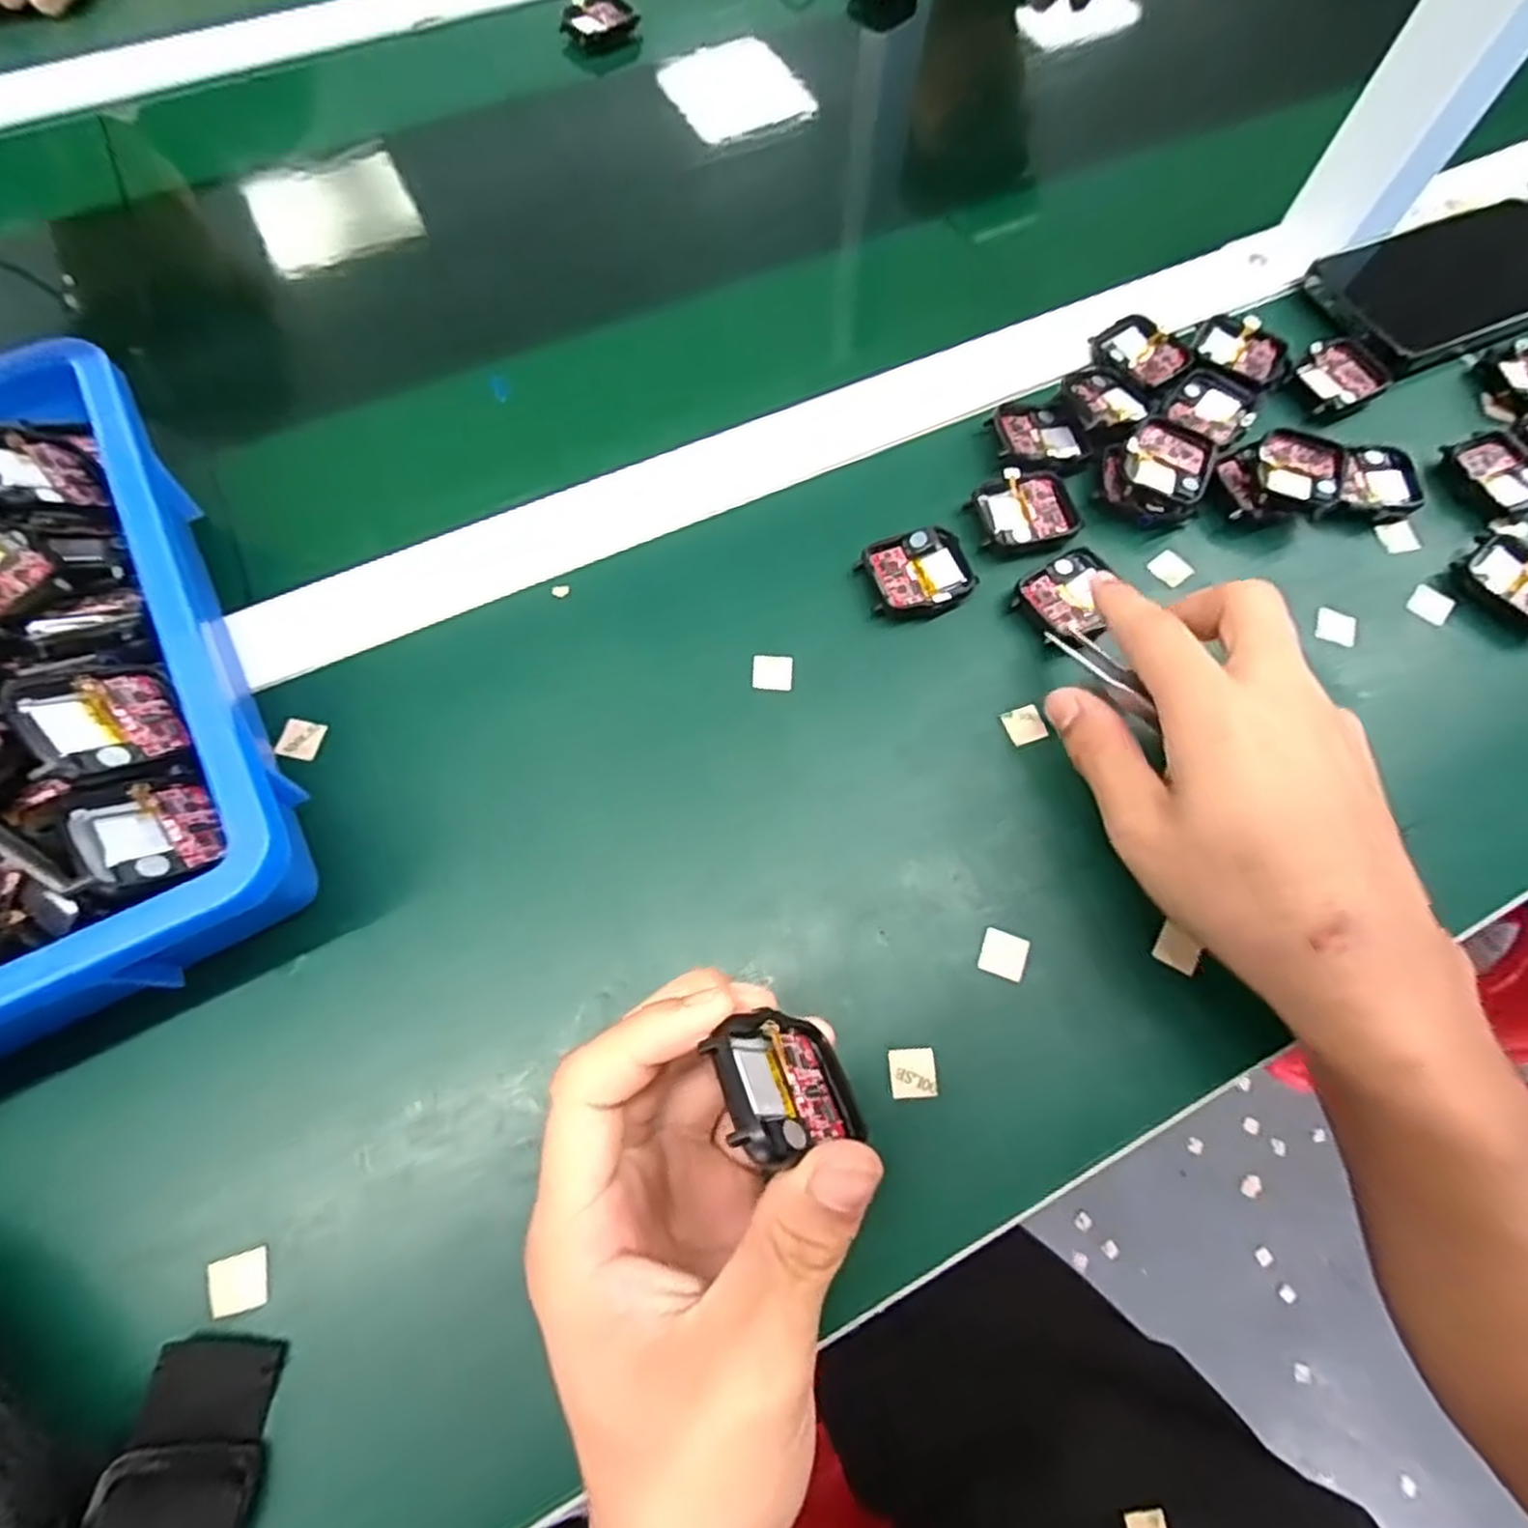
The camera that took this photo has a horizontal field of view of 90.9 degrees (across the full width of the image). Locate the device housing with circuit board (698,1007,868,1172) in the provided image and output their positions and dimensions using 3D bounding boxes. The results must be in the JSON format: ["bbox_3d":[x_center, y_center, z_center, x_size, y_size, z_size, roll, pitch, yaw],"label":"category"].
[{"bbox_3d":[0.006,0.082,0.194,0.005,0.049,0.035,-48,51,21],"label":"device housing with circuit board"}]

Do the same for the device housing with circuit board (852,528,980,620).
[{"bbox_3d":[0.067,-0.082,0.325,0.046,0.007,0.038,-13,69,-6],"label":"device housing with circuit board"}]

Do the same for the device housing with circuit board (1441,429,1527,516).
[{"bbox_3d":[0.350,-0.139,0.357,0.037,0.007,0.043,-26,71,-11],"label":"device housing with circuit board"}]

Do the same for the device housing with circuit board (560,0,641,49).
[{"bbox_3d":[-0.108,-0.487,0.494,0.048,0.014,0.032,-16,69,-7],"label":"device housing with circuit board"}]

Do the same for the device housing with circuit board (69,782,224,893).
[{"bbox_3d":[-0.186,0.023,0.228,0.037,0.036,0.006,52,121,19],"label":"device housing with circuit board"}]

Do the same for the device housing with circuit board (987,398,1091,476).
[{"bbox_3d":[0.129,-0.154,0.354,0.041,0.005,0.043,-19,70,-8],"label":"device housing with circuit board"}]

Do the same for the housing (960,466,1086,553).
[{"bbox_3d":[0.118,-0.116,0.338,0.047,0.005,0.037,-15,69,-7],"label":"housing"}]

